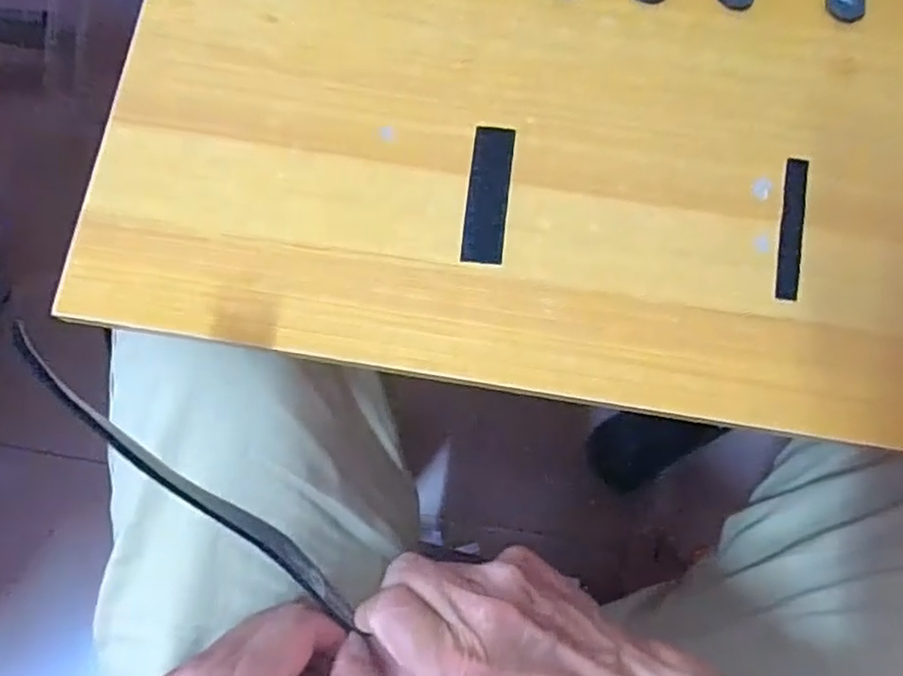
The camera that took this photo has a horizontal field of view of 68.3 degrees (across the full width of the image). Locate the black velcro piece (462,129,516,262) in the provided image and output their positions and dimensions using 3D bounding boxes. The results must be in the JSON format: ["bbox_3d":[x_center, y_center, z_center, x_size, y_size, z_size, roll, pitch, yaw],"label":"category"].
[{"bbox_3d":[0.018,-0.069,0.317,0.020,0.004,0.068,6,79,1],"label":"black velcro piece"}]

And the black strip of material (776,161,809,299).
[{"bbox_3d":[0.161,-0.052,0.314,0.011,0.004,0.068,11,80,2],"label":"black strip of material"}]

